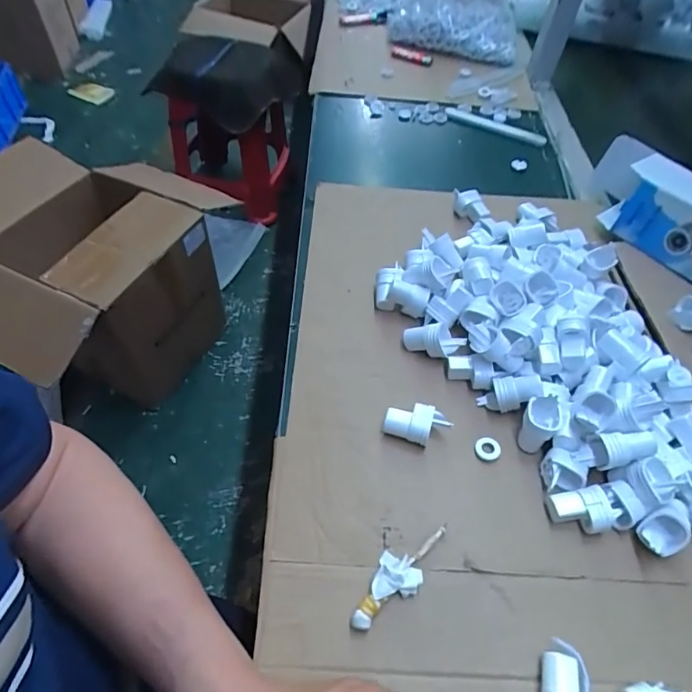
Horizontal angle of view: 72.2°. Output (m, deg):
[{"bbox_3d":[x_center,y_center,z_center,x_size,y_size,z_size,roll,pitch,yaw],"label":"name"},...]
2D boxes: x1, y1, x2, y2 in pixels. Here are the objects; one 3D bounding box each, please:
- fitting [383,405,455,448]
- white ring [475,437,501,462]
[{"bbox_3d":[0.068,0.074,0.449,0.060,0.027,0.032,17,54,8],"label":"fitting"},{"bbox_3d":[0.133,0.097,0.446,0.022,0.007,0.024,2,54,-3],"label":"white ring"}]

